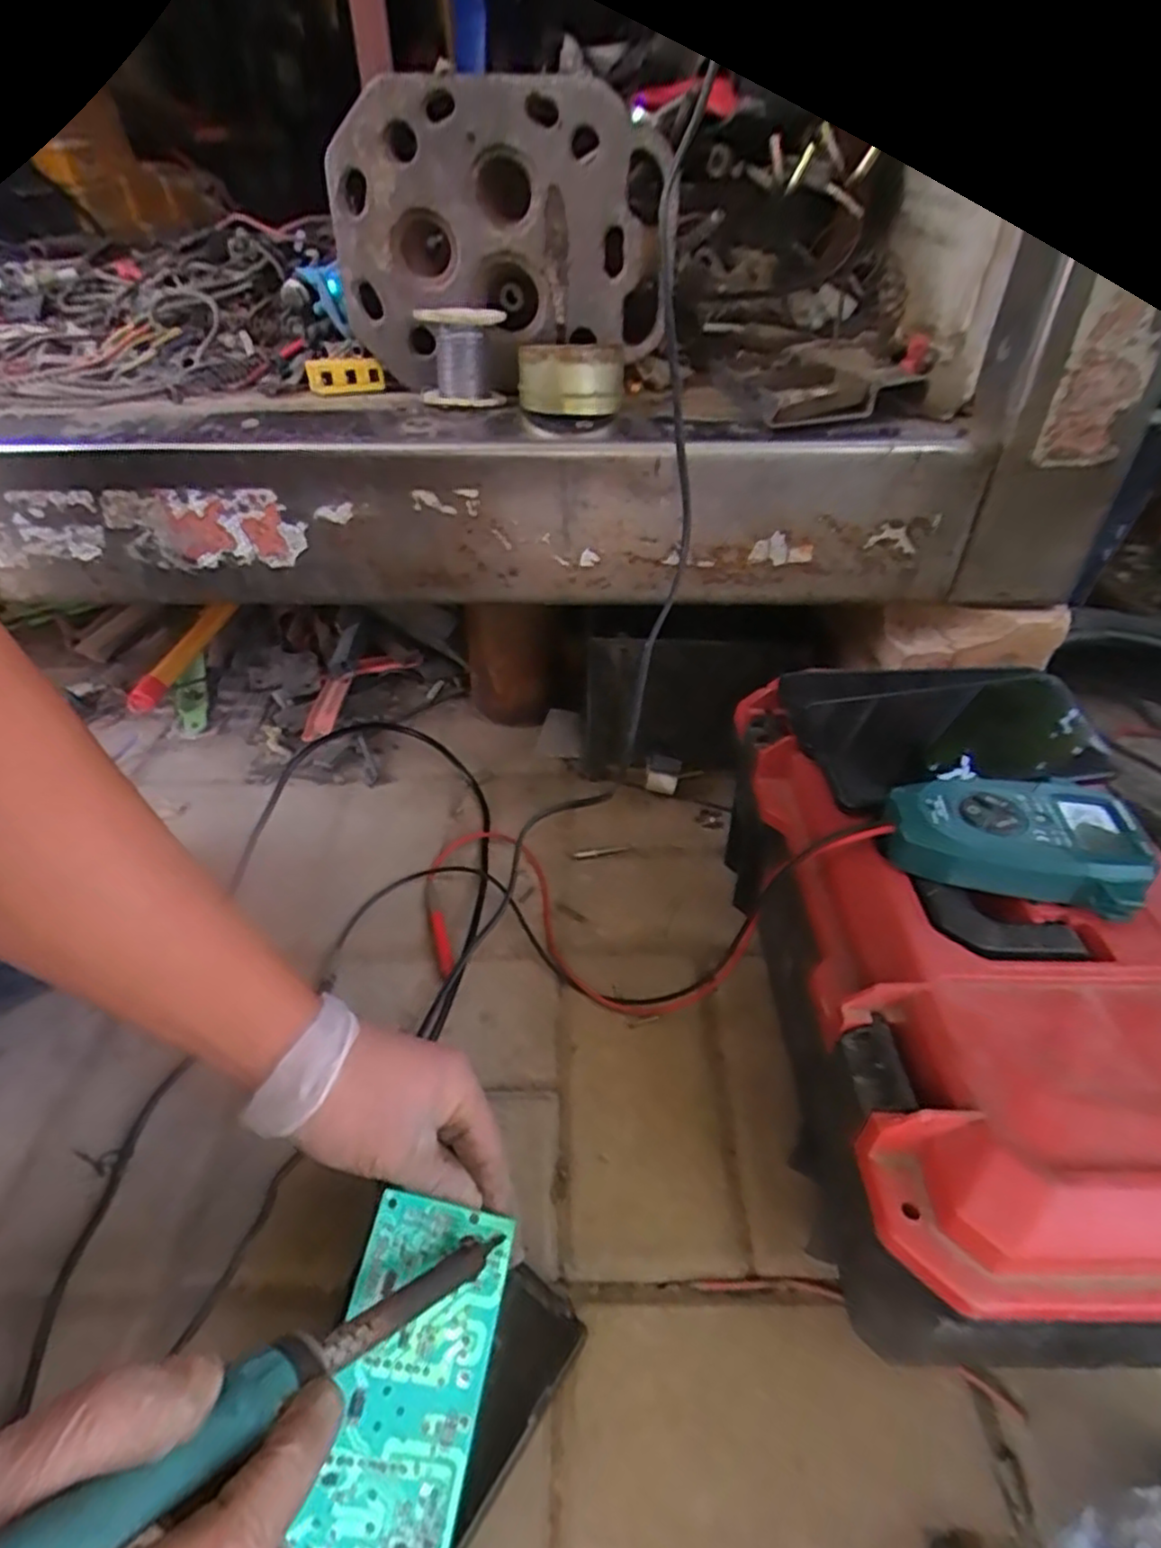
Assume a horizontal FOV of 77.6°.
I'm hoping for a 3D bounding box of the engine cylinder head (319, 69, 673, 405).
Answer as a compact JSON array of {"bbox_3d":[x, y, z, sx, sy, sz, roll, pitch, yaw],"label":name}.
[{"bbox_3d":[-0.049,-0.324,0.444,0.195,0.148,0.035,-1,39,0],"label":"engine cylinder head"}]

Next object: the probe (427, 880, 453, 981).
[{"bbox_3d":[-0.105,0.112,0.536,0.011,0.007,0.091,-12,42,-11],"label":"probe"}]

